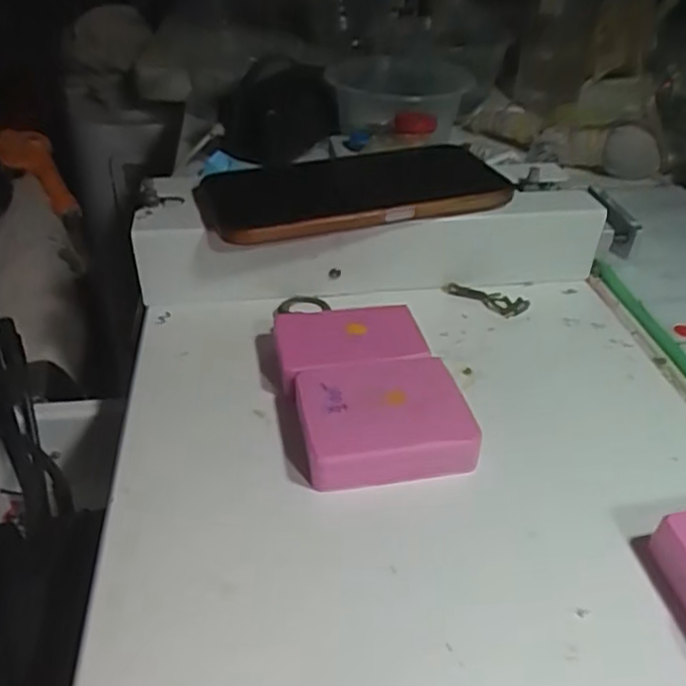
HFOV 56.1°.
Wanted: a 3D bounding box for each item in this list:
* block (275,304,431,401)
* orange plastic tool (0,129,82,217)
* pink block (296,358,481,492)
[{"bbox_3d":[0.003,0.003,0.307,0.068,0.018,0.050,-3,36,-8],"label":"block"},{"bbox_3d":[-0.304,-0.172,0.646,0.046,0.028,0.141,-28,61,-35],"label":"orange plastic tool"},{"bbox_3d":[0.016,0.031,0.268,0.067,0.021,0.055,-4,37,-9],"label":"pink block"}]

